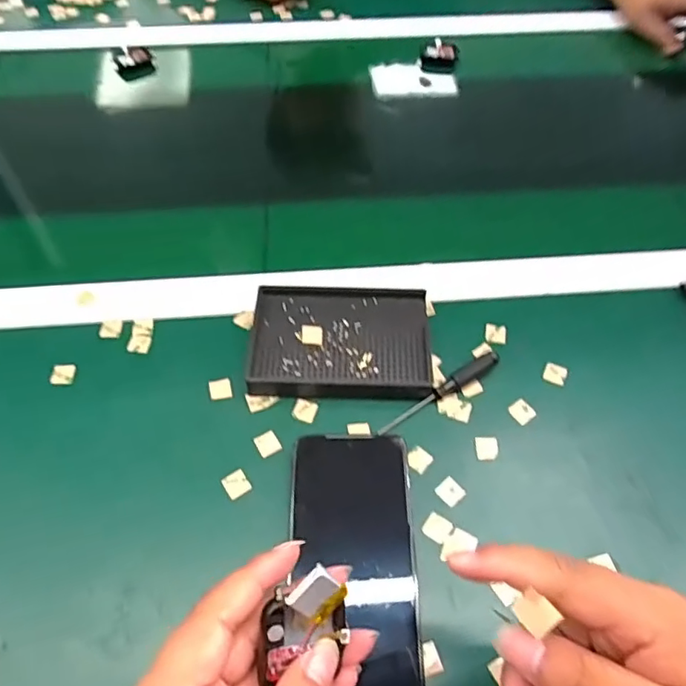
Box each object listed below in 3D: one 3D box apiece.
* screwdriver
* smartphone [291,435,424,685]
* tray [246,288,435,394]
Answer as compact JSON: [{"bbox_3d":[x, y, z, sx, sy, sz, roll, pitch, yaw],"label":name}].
[{"bbox_3d":[0.073,0.034,0.411,0.113,0.014,0.013,-28,60,-19],"label":"screwdriver"},{"bbox_3d":[0.008,0.133,0.337,0.075,0.016,0.160,-1,52,-1],"label":"smartphone"},{"bbox_3d":[-0.001,-0.003,0.436,0.136,0.025,0.093,1,55,0],"label":"tray"}]

